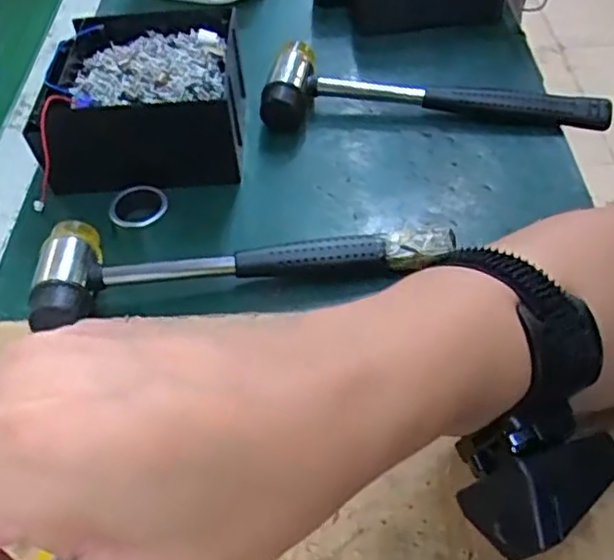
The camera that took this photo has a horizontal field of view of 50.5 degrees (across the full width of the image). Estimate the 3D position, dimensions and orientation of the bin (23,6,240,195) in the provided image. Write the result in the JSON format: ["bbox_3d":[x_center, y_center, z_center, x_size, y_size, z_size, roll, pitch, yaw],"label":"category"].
[{"bbox_3d":[-0.121,-0.136,0.488,0.136,0.070,0.139,-5,50,0],"label":"bin"}]

